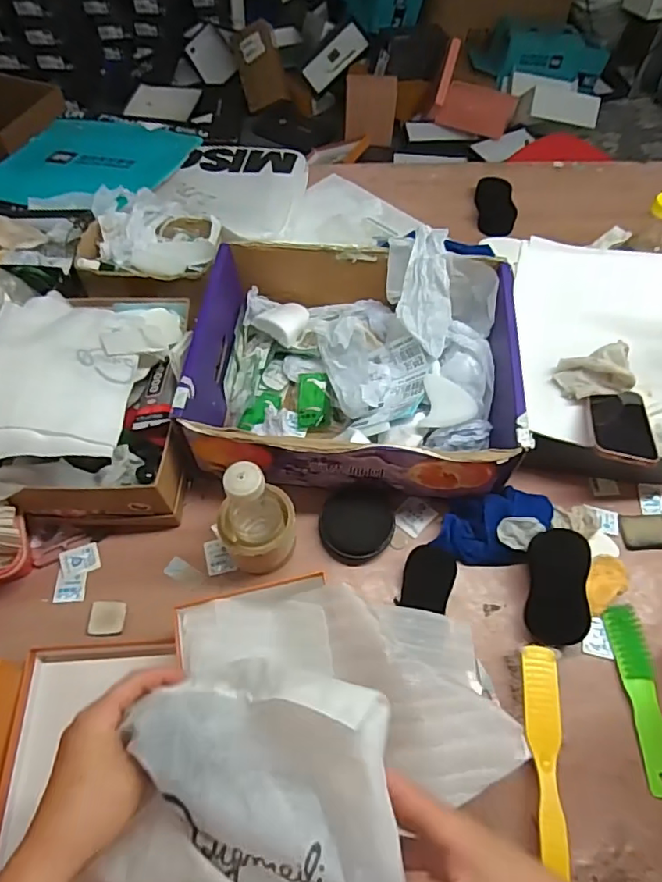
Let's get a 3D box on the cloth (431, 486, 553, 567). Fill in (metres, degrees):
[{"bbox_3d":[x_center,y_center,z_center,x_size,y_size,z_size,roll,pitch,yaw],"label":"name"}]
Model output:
[{"bbox_3d":[0.208,0.106,0.684,0.158,0.047,0.090,-5,60,-3],"label":"cloth"}]

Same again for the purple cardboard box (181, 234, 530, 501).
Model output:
[{"bbox_3d":[0.031,-0.106,0.739,0.406,0.127,0.332,2,60,1],"label":"purple cardboard box"}]

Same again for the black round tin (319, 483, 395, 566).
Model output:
[{"bbox_3d":[0.033,0.105,0.697,0.090,0.056,0.089,0,60,0],"label":"black round tin"}]

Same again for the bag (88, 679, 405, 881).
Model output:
[{"bbox_3d":[-0.043,0.230,0.339,0.194,0.091,0.141,3,60,1],"label":"bag"}]

